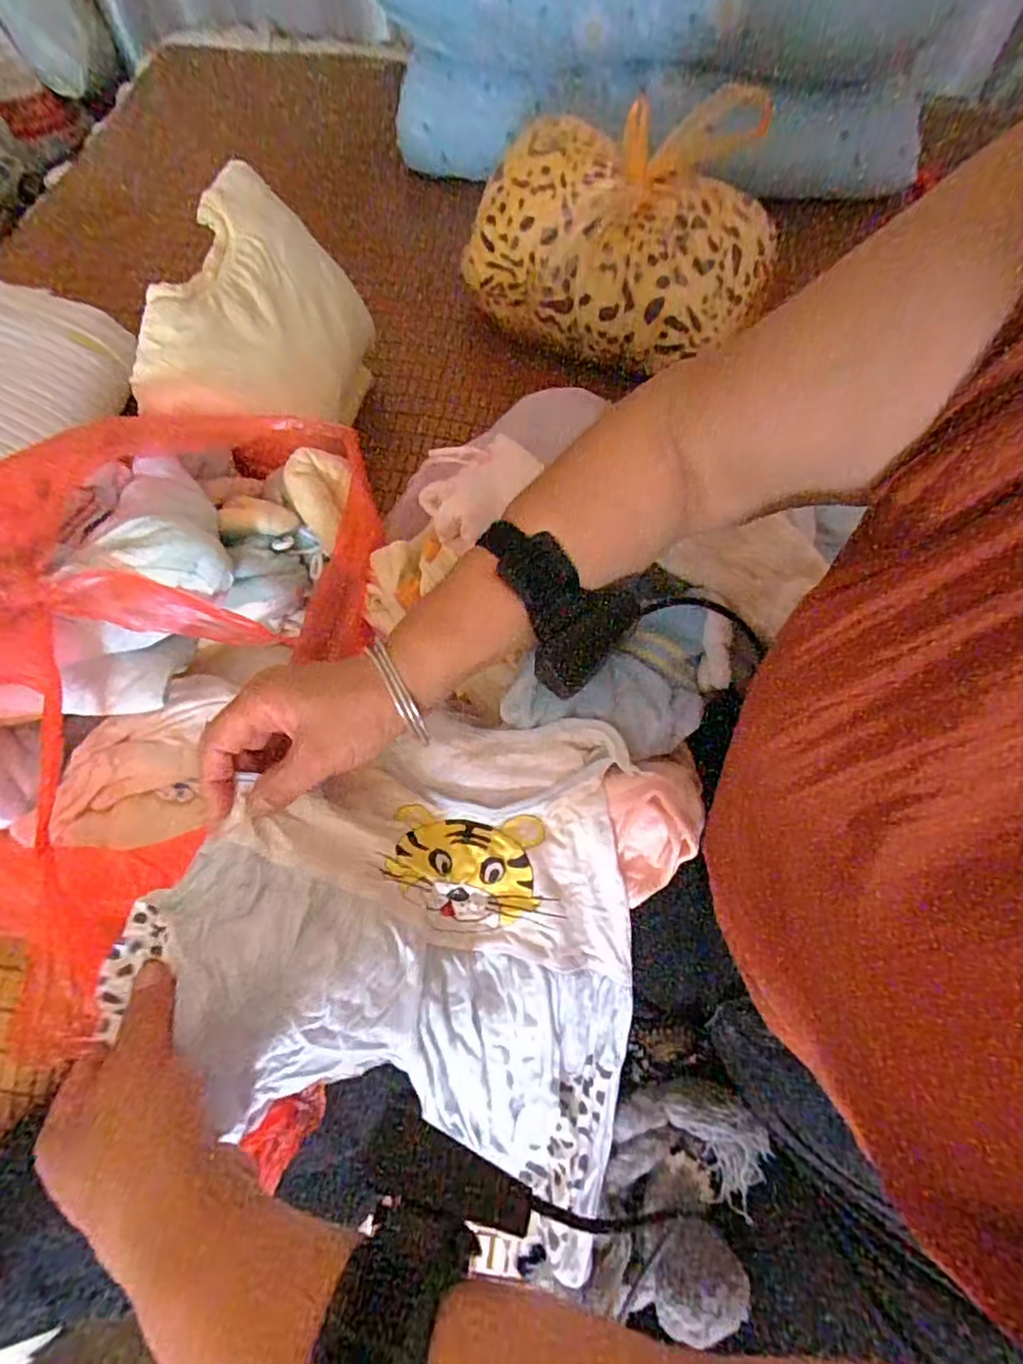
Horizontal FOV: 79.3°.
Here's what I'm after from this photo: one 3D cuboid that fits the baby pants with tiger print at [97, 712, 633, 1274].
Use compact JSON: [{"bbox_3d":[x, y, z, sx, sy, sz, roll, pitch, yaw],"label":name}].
[{"bbox_3d":[-0.060,0.171,0.390,0.272,0.165,0.279,9,63,4],"label":"baby pants with tiger print"}]

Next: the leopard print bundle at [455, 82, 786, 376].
[{"bbox_3d":[0.123,-0.506,0.698,0.336,0.158,0.197,16,64,8],"label":"leopard print bundle"}]

